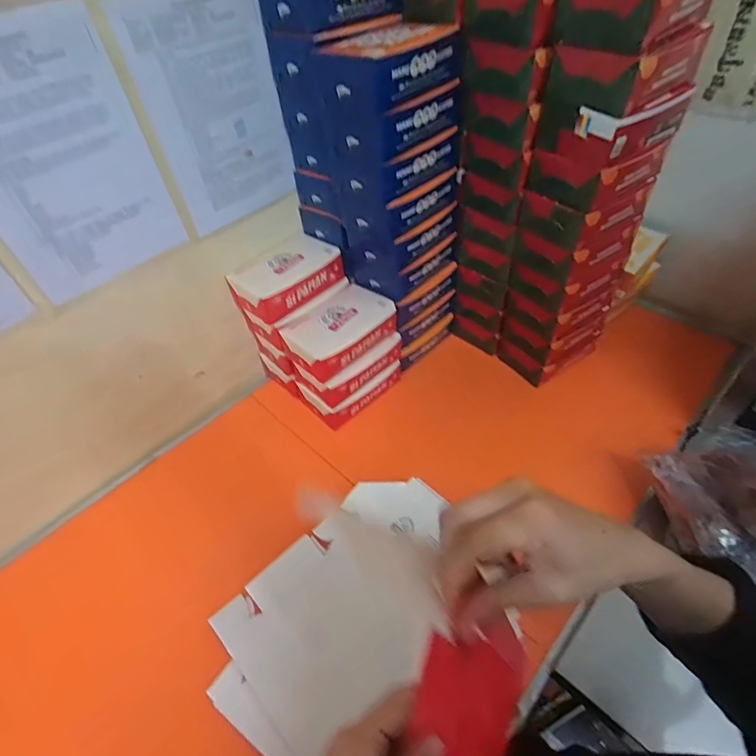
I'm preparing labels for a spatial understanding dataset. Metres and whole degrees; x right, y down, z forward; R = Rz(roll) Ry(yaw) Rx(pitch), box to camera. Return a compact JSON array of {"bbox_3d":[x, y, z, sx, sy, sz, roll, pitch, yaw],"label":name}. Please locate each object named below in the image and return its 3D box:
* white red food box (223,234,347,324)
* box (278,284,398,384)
[{"bbox_3d":[-0.162,-0.182,0.804,0.112,0.062,0.181,33,58,31],"label":"white red food box"},{"bbox_3d":[-0.063,-0.083,0.780,0.181,0.066,0.110,-35,53,-24],"label":"box"}]

